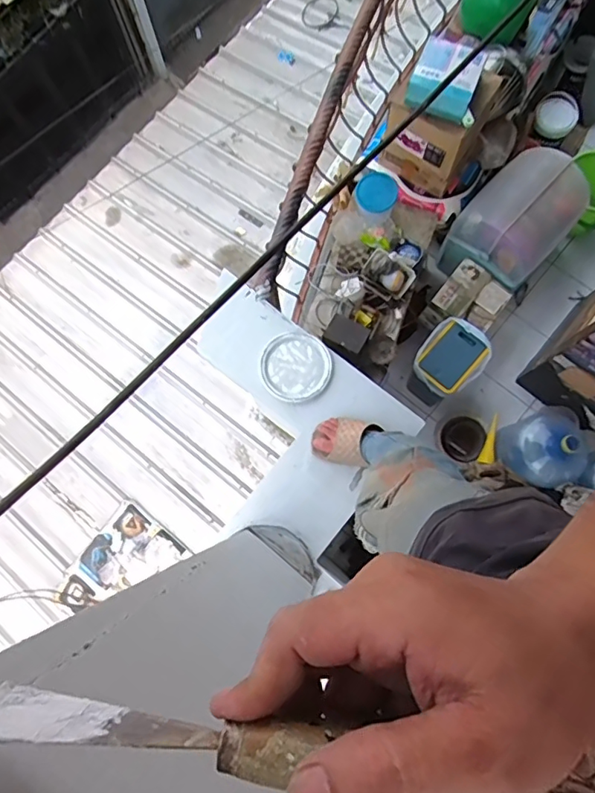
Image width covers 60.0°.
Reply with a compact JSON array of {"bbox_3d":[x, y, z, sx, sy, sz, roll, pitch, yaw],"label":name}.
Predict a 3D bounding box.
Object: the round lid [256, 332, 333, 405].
[{"bbox_3d":[-0.005,-0.074,1.280,0.176,0.022,0.170,0,78,1],"label":"round lid"}]

